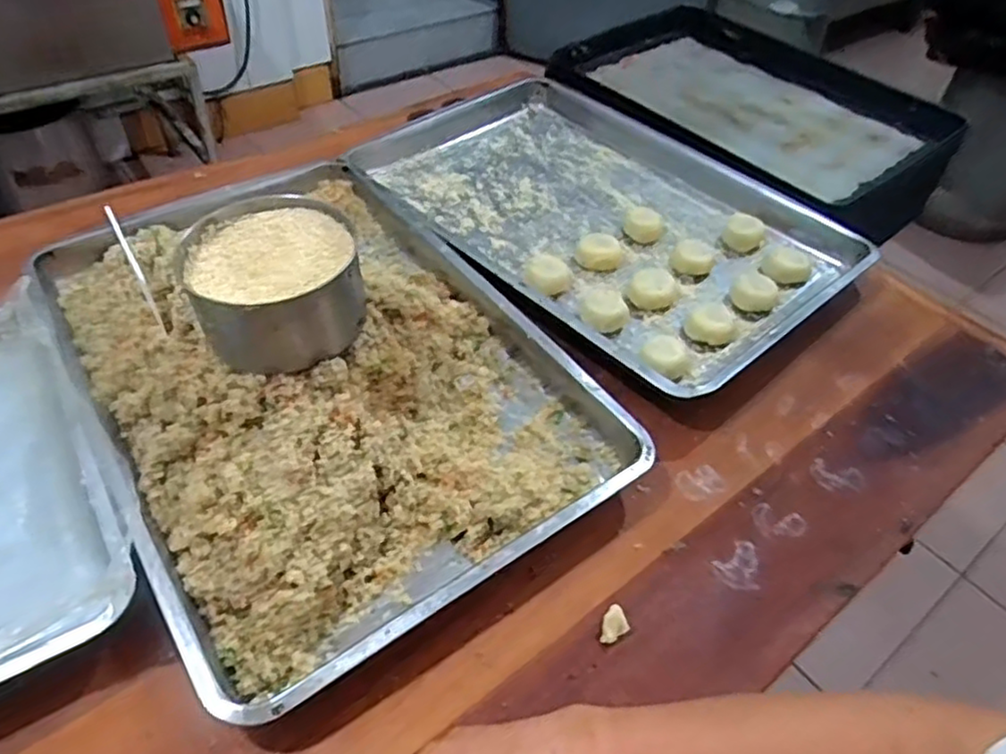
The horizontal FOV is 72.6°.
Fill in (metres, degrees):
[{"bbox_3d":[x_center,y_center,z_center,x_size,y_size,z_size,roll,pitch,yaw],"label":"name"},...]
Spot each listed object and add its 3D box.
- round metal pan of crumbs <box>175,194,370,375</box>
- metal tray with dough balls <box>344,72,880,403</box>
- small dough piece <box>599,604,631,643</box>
[{"bbox_3d":[-0.187,-0.079,0.564,0.133,0.076,0.129,2,46,-2],"label":"round metal pan of crumbs"},{"bbox_3d":[0.116,-0.218,0.880,0.433,0.052,0.613,-30,55,-29],"label":"metal tray with dough balls"},{"bbox_3d":[0.083,0.189,0.521,0.023,0.015,0.019,-26,53,-26],"label":"small dough piece"}]

